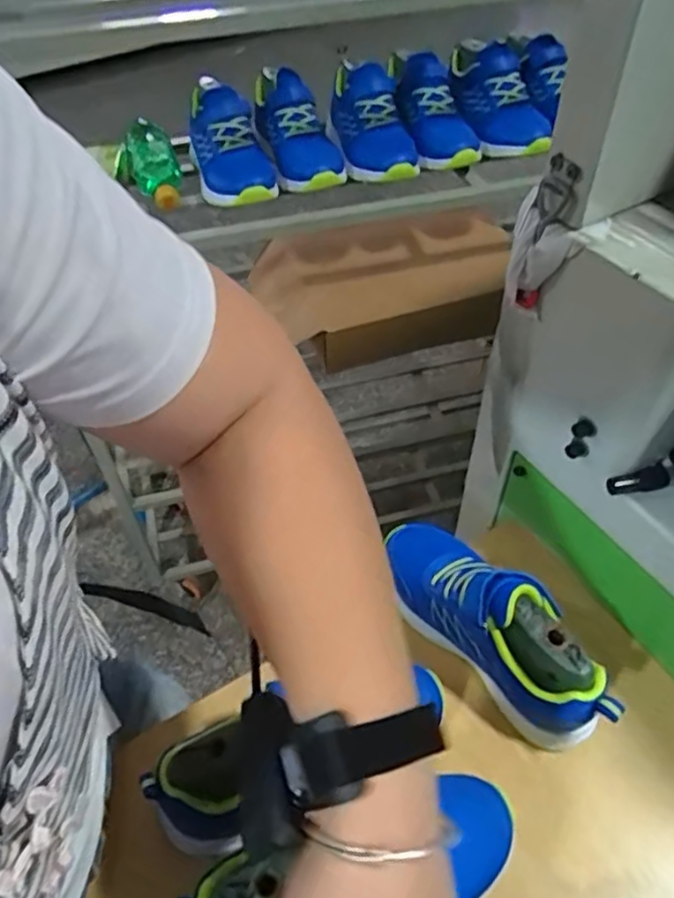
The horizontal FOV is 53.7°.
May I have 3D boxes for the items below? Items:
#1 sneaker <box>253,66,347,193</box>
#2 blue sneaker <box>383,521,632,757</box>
[{"bbox_3d":[-0.058,-0.431,0.892,0.088,0.091,0.214,-19,69,-14],"label":"sneaker"},{"bbox_3d":[0.117,0.135,0.530,0.069,0.096,0.212,-31,55,-23],"label":"blue sneaker"}]

